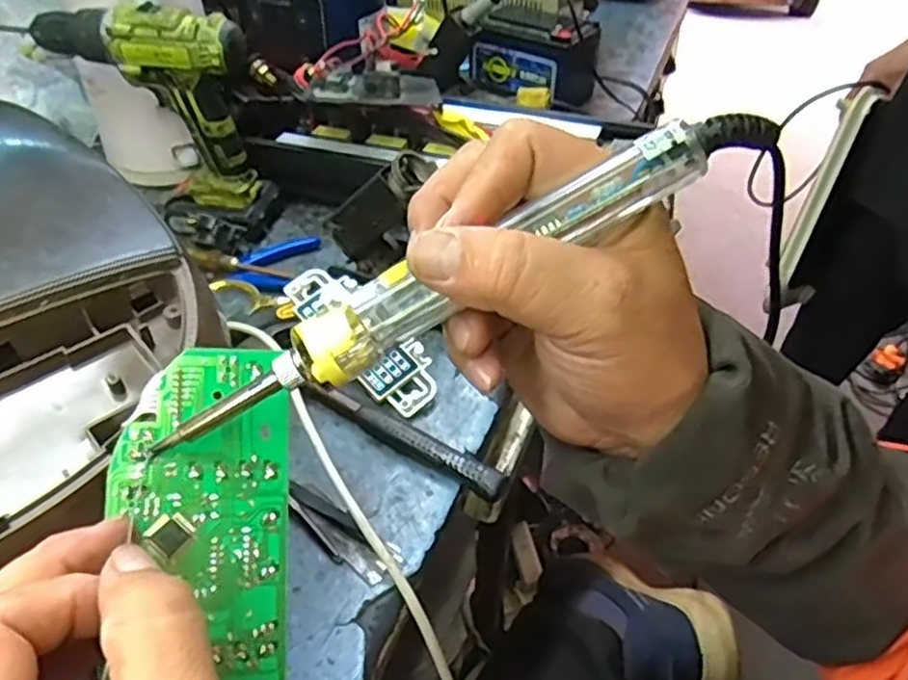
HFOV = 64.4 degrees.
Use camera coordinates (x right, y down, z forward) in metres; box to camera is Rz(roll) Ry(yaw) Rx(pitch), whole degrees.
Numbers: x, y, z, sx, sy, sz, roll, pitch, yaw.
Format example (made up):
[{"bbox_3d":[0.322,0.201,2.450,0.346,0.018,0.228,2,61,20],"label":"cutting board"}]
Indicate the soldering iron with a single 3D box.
[{"bbox_3d":[0.005,-0.023,0.241,0.215,0.023,0.016,-29,45,2],"label":"soldering iron"}]

